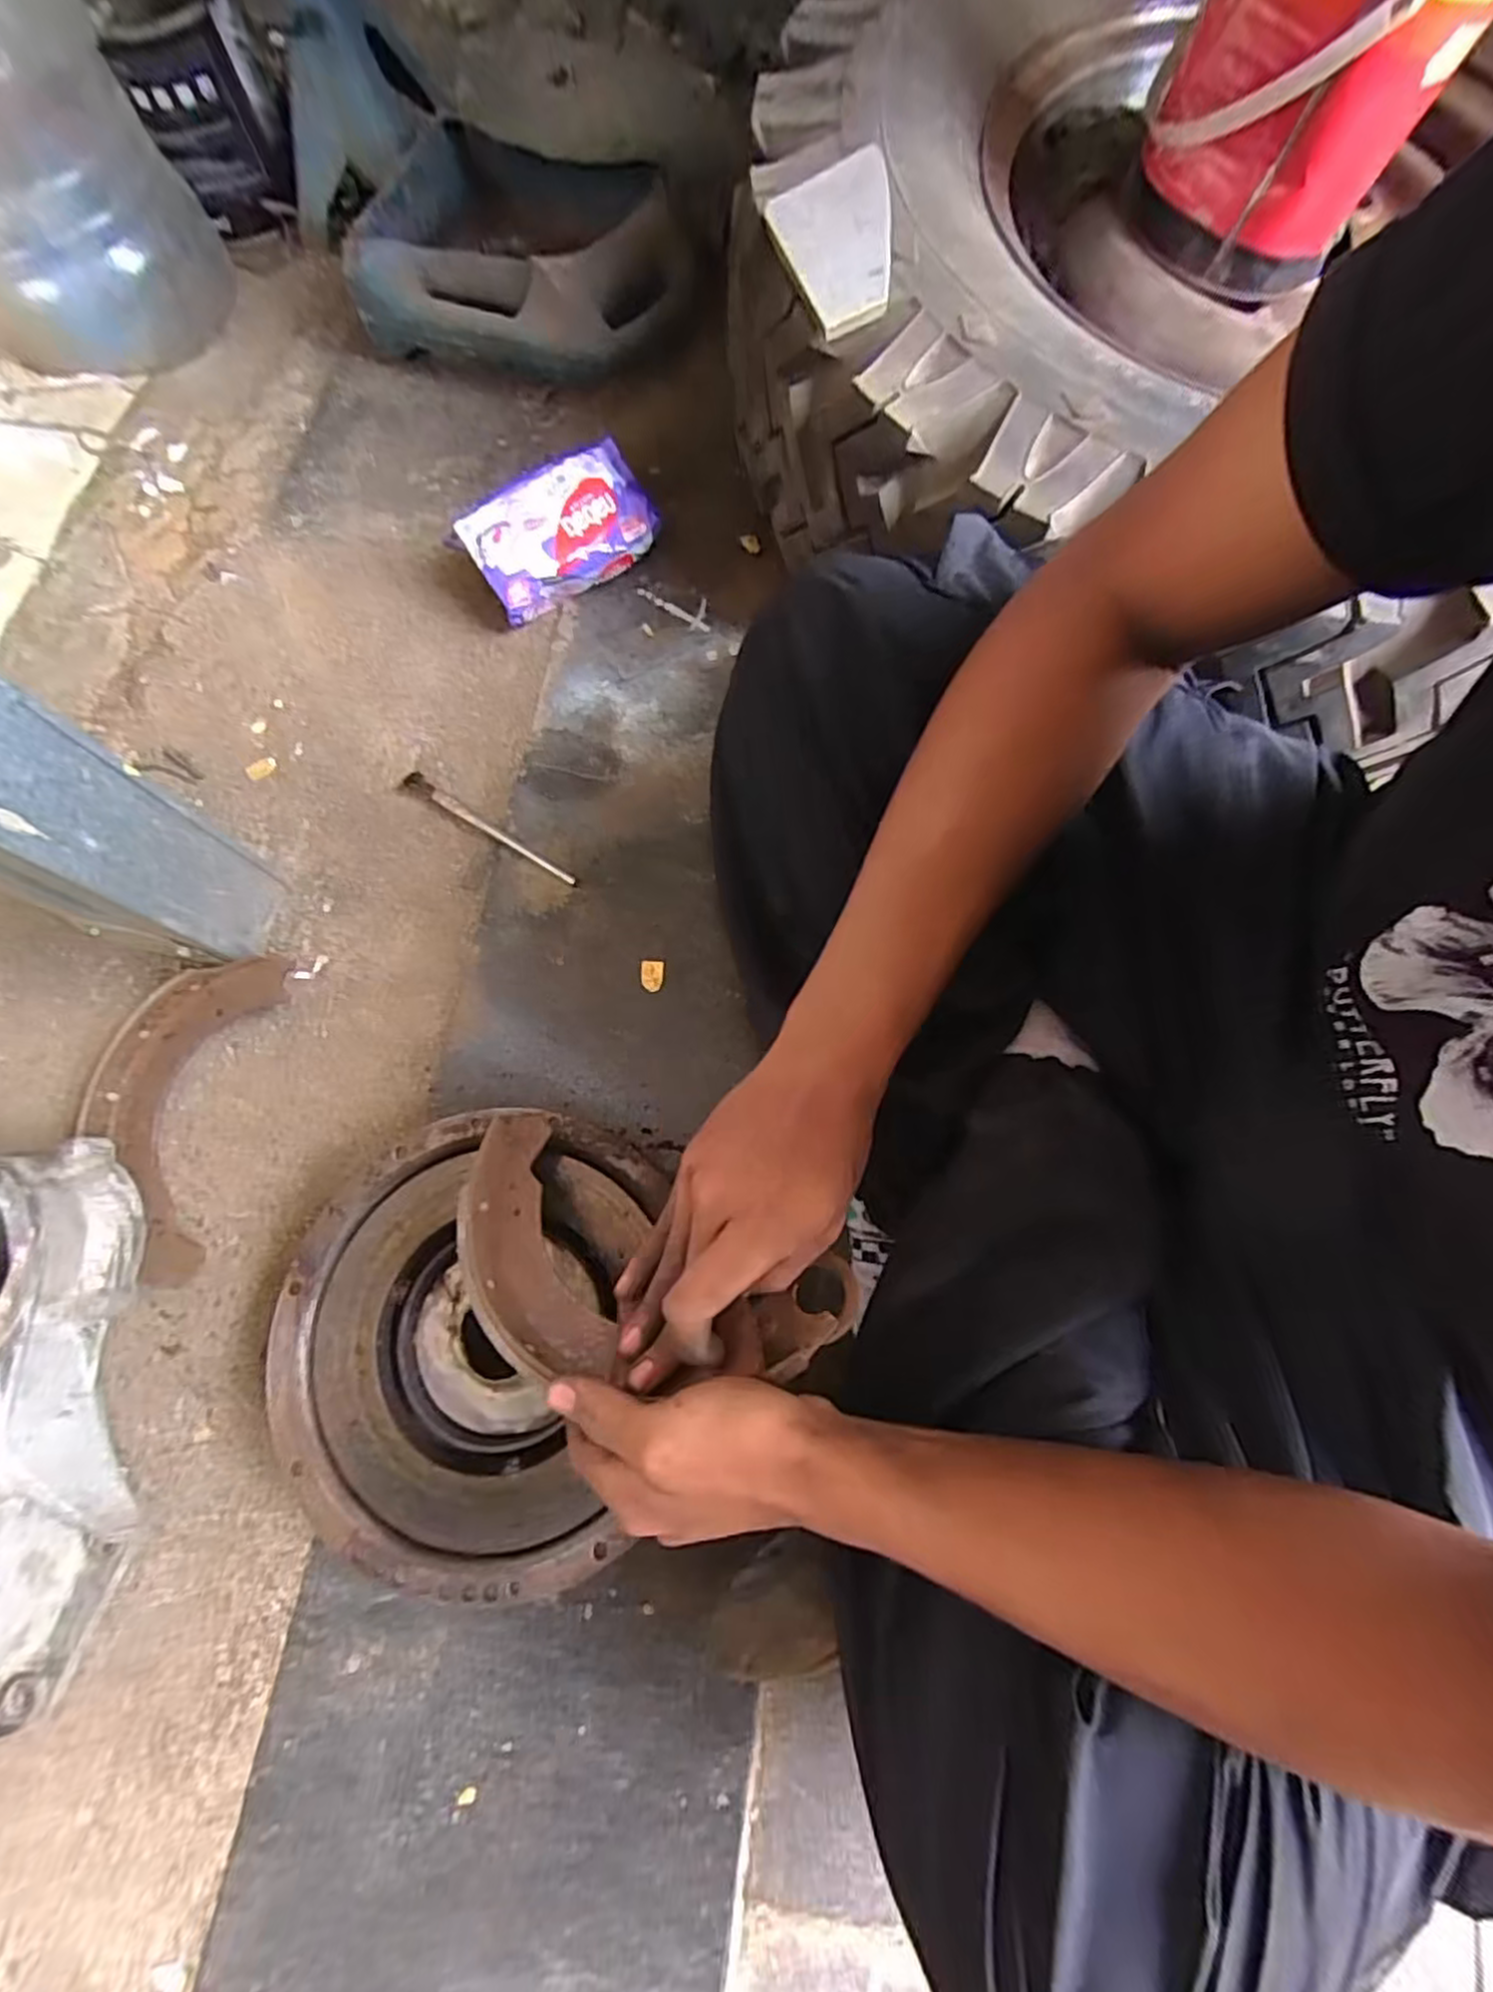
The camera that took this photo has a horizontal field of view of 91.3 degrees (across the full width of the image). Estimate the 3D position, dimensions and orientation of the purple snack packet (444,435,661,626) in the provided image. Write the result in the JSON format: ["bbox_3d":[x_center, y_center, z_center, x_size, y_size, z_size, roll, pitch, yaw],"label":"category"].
[{"bbox_3d":[-0.160,-0.395,0.626,0.167,0.078,0.079,-30,77,-8],"label":"purple snack packet"}]

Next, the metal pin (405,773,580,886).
[{"bbox_3d":[-0.207,-0.133,0.582,0.167,0.014,0.016,34,78,9],"label":"metal pin"}]

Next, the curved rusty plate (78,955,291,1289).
[{"bbox_3d":[-0.405,0.077,0.516,0.098,0.040,0.229,8,75,2],"label":"curved rusty plate"}]

